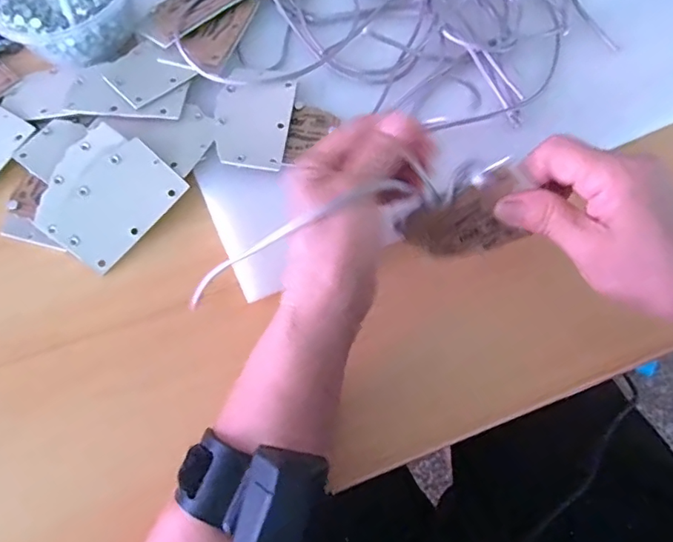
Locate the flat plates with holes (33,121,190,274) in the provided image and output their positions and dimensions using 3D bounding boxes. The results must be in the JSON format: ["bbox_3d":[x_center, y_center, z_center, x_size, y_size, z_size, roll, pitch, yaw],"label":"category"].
[{"bbox_3d":[-0.159,-0.052,0.354,0.076,0.007,0.086,39,84,2],"label":"flat plates with holes"}]

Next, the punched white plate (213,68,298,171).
[{"bbox_3d":[-0.060,-0.113,0.374,0.052,0.004,0.083,8,70,3],"label":"punched white plate"}]

